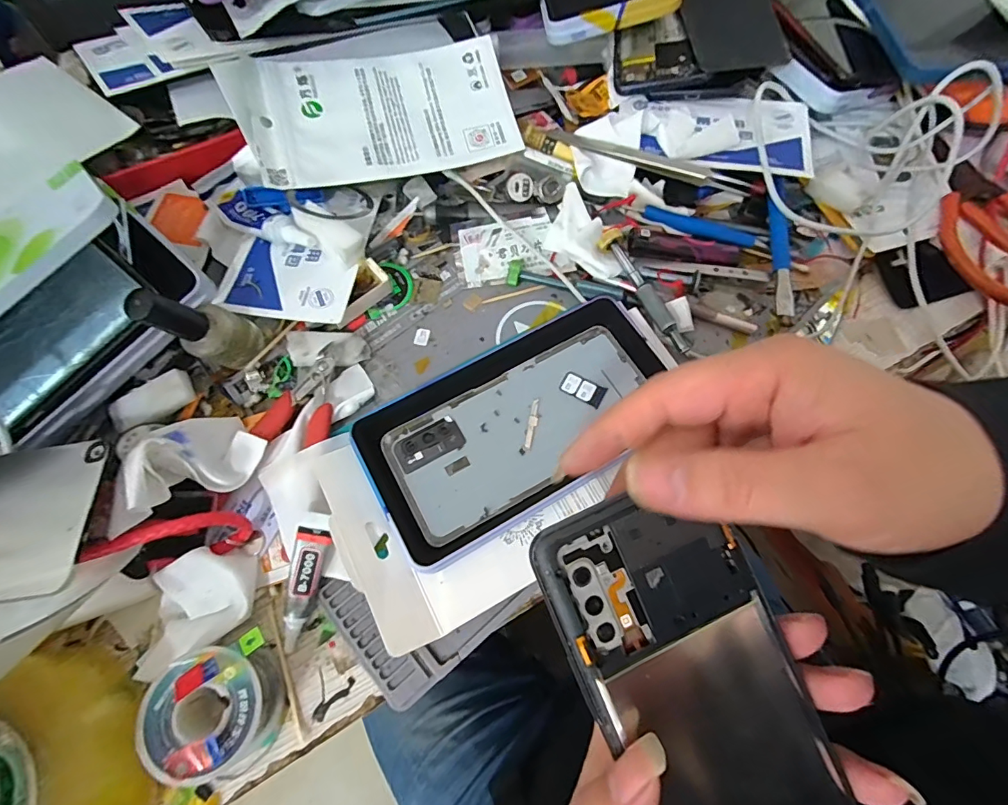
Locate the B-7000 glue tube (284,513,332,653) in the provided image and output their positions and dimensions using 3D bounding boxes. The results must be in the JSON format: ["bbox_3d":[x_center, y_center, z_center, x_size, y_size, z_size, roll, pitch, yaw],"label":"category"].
[{"bbox_3d":[-0.107,0.097,0.252,0.018,0.007,0.071,10,86,1],"label":"B-7000 glue tube"}]

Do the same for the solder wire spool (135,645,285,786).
[{"bbox_3d":[-0.141,0.149,0.228,0.053,0.031,0.052,1,68,-2],"label":"solder wire spool"}]

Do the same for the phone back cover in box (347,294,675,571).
[{"bbox_3d":[0.010,0.012,0.288,0.183,0.023,0.102,-28,72,-13],"label":"phone back cover in box"}]

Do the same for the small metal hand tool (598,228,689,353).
[{"bbox_3d":[0.095,-0.077,0.322,0.015,0.011,0.102,-24,71,-11],"label":"small metal hand tool"}]

